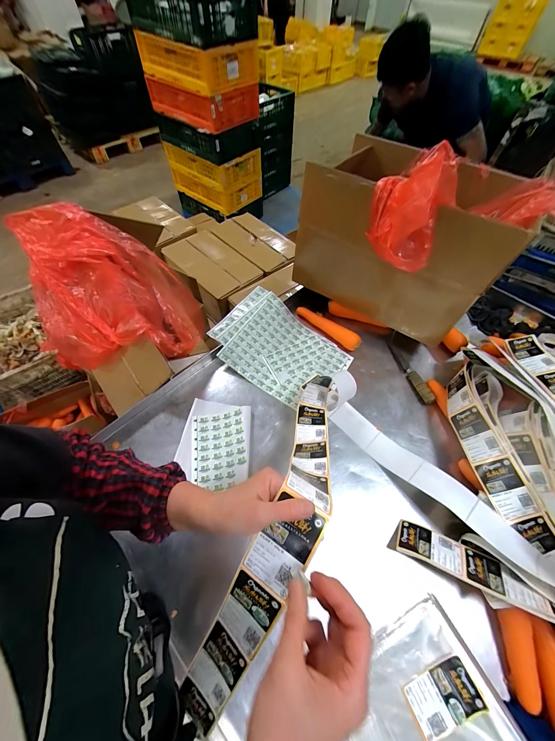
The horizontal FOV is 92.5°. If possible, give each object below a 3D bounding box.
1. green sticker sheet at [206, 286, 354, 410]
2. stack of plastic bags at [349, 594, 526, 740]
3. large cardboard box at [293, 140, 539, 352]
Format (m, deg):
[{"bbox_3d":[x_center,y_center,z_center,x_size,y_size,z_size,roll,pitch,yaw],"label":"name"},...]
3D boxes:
[{"bbox_3d":[0.000,-0.057,0.705,0.327,0.029,0.227,40,72,2],"label":"green sticker sheet"},{"bbox_3d":[0.217,0.502,0.377,0.225,0.033,0.205,-26,63,-16],"label":"stack of plastic bags"},{"bbox_3d":[0.300,-0.311,0.690,0.432,0.369,0.275,29,62,15],"label":"large cardboard box"}]

